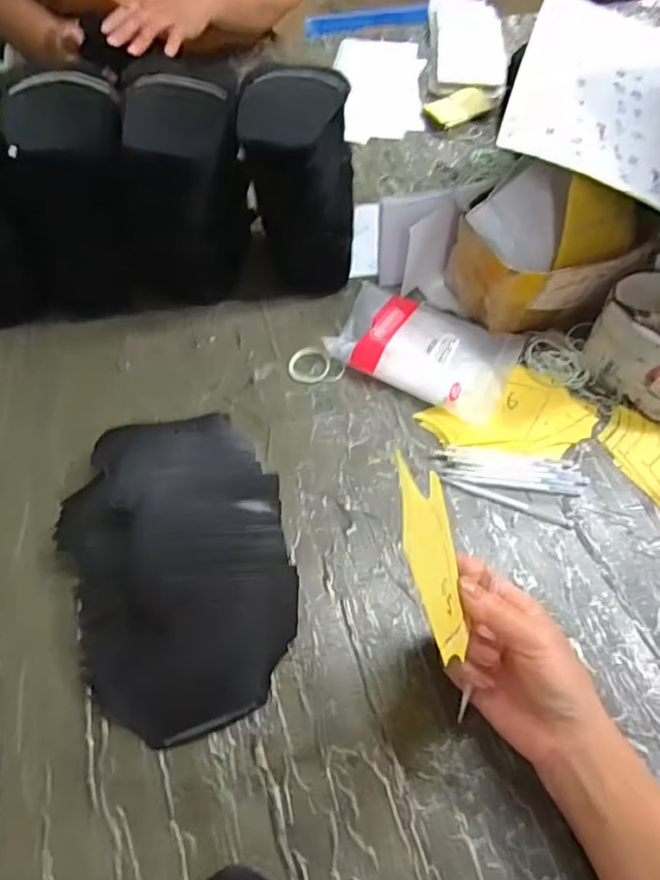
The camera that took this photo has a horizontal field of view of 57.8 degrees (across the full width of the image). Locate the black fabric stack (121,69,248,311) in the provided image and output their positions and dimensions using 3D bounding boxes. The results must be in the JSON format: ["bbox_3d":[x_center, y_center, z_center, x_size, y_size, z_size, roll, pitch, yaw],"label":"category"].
[{"bbox_3d":[-0.144,-0.243,0.593,0.119,0.177,0.134,-7,56,-6],"label":"black fabric stack"}]

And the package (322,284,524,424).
[{"bbox_3d":[0.096,-0.099,0.585,0.174,0.029,0.124,26,59,15],"label":"package"}]

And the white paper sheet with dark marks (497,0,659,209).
[{"bbox_3d":[0.282,-0.335,0.581,0.194,0.053,0.303,16,57,9],"label":"white paper sheet with dark marks"}]

